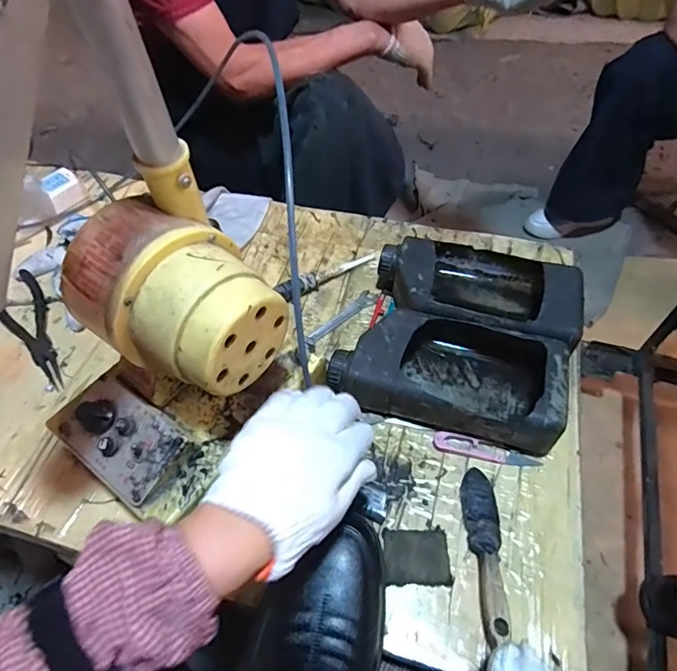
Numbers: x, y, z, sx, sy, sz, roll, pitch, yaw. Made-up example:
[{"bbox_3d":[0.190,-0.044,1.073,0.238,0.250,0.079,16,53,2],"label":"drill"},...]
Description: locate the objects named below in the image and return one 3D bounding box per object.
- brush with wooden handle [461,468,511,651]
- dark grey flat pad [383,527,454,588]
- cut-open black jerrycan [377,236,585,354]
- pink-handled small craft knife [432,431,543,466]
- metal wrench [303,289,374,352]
[{"bbox_3d":[0.124,0.177,0.399,0.027,0.020,0.132,1,55,4],"label":"brush with wooden handle"},{"bbox_3d":[0.067,0.189,0.406,0.054,0.009,0.045,-3,55,1],"label":"dark grey flat pad"},{"bbox_3d":[0.153,-0.048,0.544,0.221,0.064,0.122,13,57,12],"label":"cut-open black jerrycan"},{"bbox_3d":[0.143,0.112,0.463,0.098,0.006,0.020,11,56,10],"label":"pink-handled small craft knife"},{"bbox_3d":[0.002,-0.017,0.562,0.021,0.004,0.111,37,64,25],"label":"metal wrench"}]

